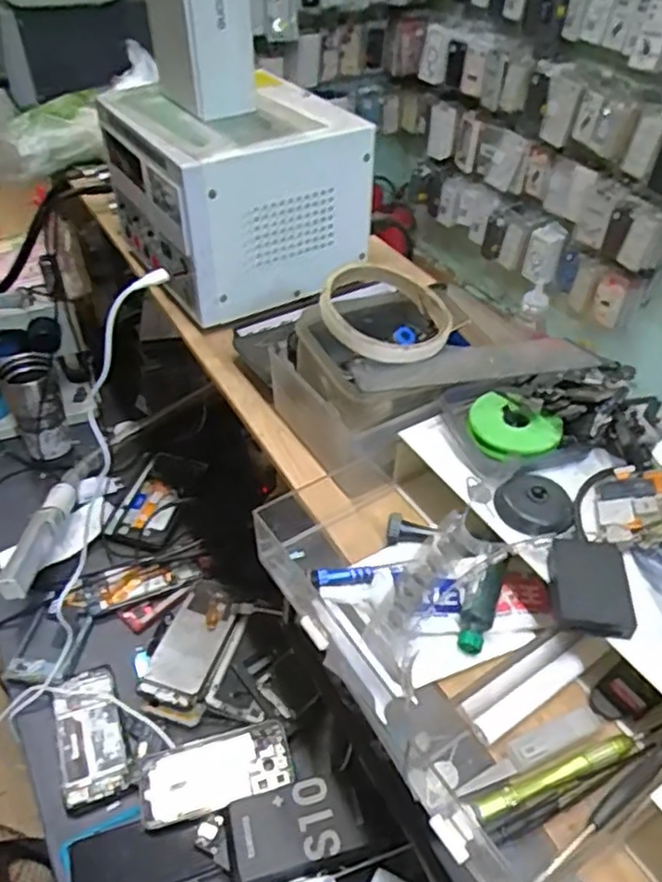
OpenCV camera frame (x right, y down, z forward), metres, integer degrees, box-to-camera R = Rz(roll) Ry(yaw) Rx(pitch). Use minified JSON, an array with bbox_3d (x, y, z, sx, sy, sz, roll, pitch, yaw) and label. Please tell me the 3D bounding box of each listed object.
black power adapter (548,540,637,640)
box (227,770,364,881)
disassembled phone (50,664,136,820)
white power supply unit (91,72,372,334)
[{"bbox_3d":[0.130,0.072,0.340,0.037,0.012,0.052,9,42,6],"label":"black power adapter"},{"bbox_3d":[-0.036,0.386,0.674,0.135,0.038,0.080,-11,44,-15],"label":"box"},{"bbox_3d":[-0.273,0.332,0.767,0.072,0.007,0.157,-14,45,-19],"label":"disassembled phone"},{"bbox_3d":[-0.089,-0.231,0.621,0.173,0.139,0.193,-21,47,-24],"label":"white power supply unit"}]

